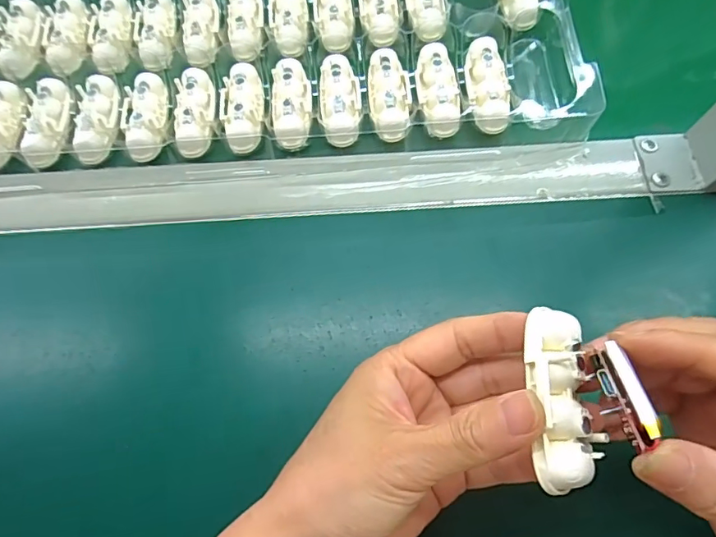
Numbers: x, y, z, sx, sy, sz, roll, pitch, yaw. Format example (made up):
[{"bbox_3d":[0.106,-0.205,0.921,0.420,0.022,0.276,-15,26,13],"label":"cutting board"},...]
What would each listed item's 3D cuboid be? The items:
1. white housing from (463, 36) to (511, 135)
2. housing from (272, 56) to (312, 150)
[{"bbox_3d":[0.081,-0.114,0.311,0.025,0.018,0.061,-4,70,1],"label":"white housing"},{"bbox_3d":[-0.042,-0.105,0.310,0.024,0.011,0.062,-4,70,1],"label":"housing"}]

